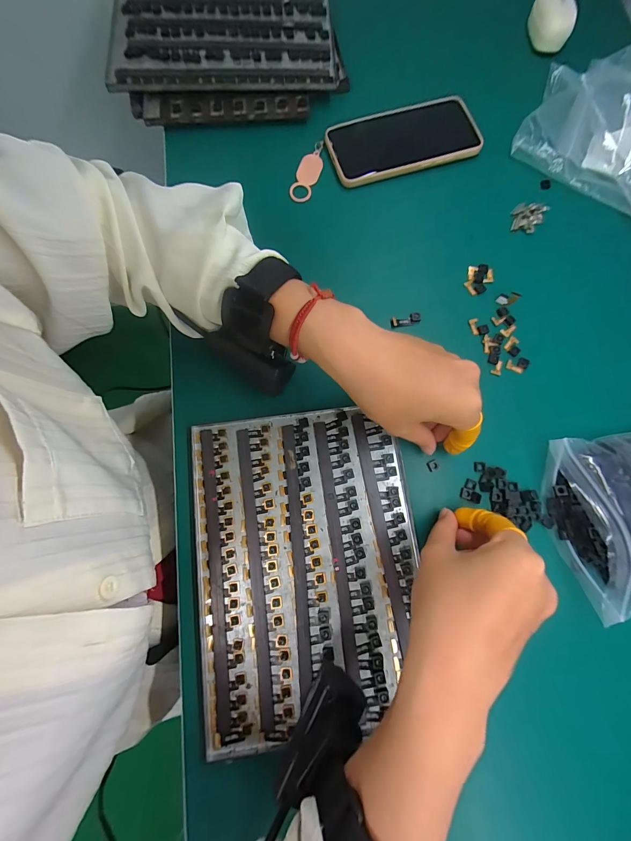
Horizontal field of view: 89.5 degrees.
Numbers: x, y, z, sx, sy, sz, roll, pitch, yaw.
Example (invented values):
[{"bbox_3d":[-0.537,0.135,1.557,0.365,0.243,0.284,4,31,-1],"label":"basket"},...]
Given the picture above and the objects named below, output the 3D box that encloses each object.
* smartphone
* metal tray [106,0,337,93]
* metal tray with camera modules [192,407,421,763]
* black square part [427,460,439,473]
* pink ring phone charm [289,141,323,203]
[{"bbox_3d":[0.097,-0.307,0.349,0.163,0.010,0.076,-18,78,-4],"label":"smartphone"},{"bbox_3d":[-0.105,-0.450,0.361,0.245,0.024,0.187,-4,78,-1],"label":"metal tray"},{"bbox_3d":[-0.007,0.115,0.264,0.178,0.007,0.241,-7,77,-1],"label":"metal tray with camera modules"},{"bbox_3d":[0.105,0.040,0.282,0.010,0.004,0.010,-21,78,-4],"label":"black square part"},{"bbox_3d":[-0.006,-0.272,0.345,0.022,0.009,0.073,21,78,4],"label":"pink ring phone charm"}]

